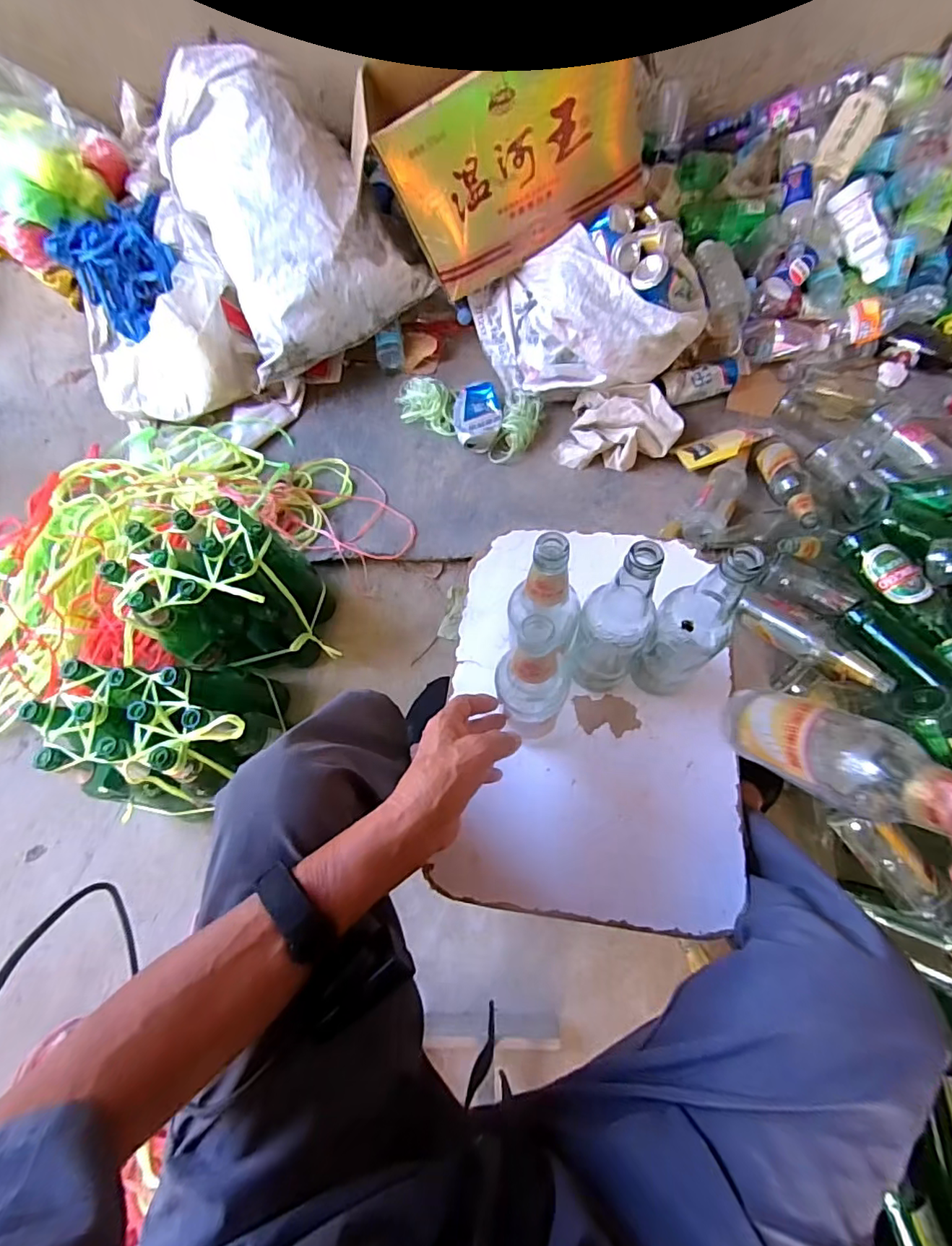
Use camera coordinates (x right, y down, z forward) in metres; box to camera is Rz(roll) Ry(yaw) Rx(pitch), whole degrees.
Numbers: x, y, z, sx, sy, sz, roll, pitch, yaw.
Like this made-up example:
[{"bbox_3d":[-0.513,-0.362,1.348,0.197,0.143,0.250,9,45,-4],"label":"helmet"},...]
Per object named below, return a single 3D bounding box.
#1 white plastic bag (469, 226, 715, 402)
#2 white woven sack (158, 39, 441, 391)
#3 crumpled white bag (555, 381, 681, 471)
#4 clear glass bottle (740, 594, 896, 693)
[{"bbox_3d":[0.213,-0.595,1.027,0.449,0.214,0.248,4,68,3],"label":"white plastic bag"},{"bbox_3d":[-0.353,-0.808,1.029,0.399,0.297,0.458,-24,69,-8],"label":"white woven sack"},{"bbox_3d":[0.280,-0.385,1.026,0.231,0.074,0.148,4,68,3],"label":"crumpled white bag"},{"bbox_3d":[0.521,0.033,0.822,0.059,0.055,0.245,-32,46,-11],"label":"clear glass bottle"}]

